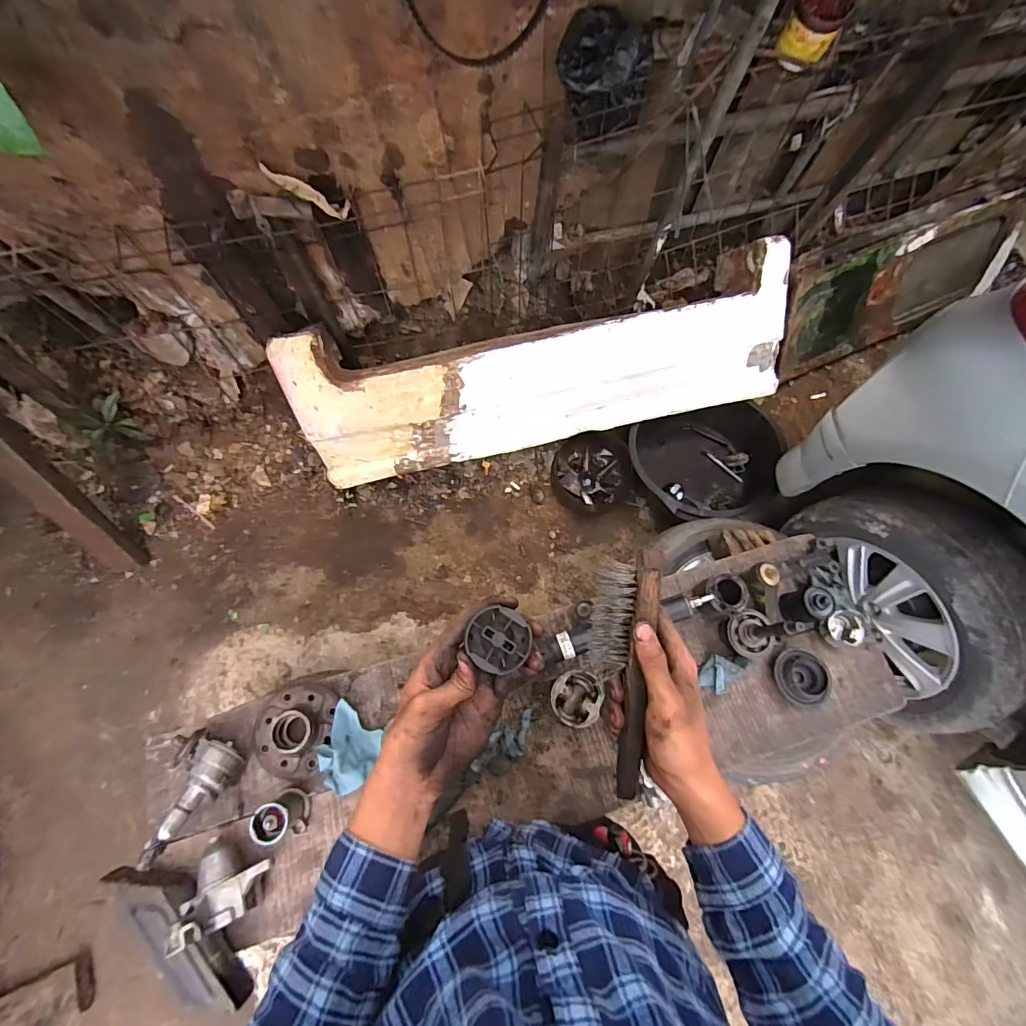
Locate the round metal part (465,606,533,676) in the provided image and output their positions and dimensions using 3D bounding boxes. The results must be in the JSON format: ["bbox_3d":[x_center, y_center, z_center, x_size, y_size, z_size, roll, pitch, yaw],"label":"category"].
[{"bbox_3d":[-0.010,0.092,0.345,0.041,0.014,0.040,0,65,-2],"label":"round metal part"}]

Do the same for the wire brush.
[{"bbox_3d":[0.085,0.127,0.371,0.047,0.029,0.198,0,96,-2],"label":"wire brush"}]

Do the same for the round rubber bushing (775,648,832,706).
[{"bbox_3d":[0.519,0.296,0.858,0.099,0.050,0.094,1,65,-1],"label":"round rubber bushing"}]

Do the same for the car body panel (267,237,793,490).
[{"bbox_3d":[0.102,-0.389,1.330,1.387,0.447,0.130,-12,40,-7],"label":"car body panel"}]

